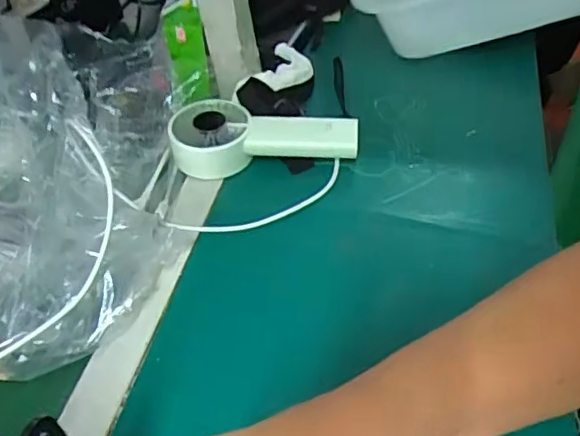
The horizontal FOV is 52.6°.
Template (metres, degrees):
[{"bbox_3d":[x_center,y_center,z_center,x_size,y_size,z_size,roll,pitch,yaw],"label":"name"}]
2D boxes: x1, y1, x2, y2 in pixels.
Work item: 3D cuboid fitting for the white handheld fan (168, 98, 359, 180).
[{"bbox_3d":[-0.024,-0.080,0.570,0.175,0.034,0.067,-5,45,5],"label":"white handheld fan"}]

